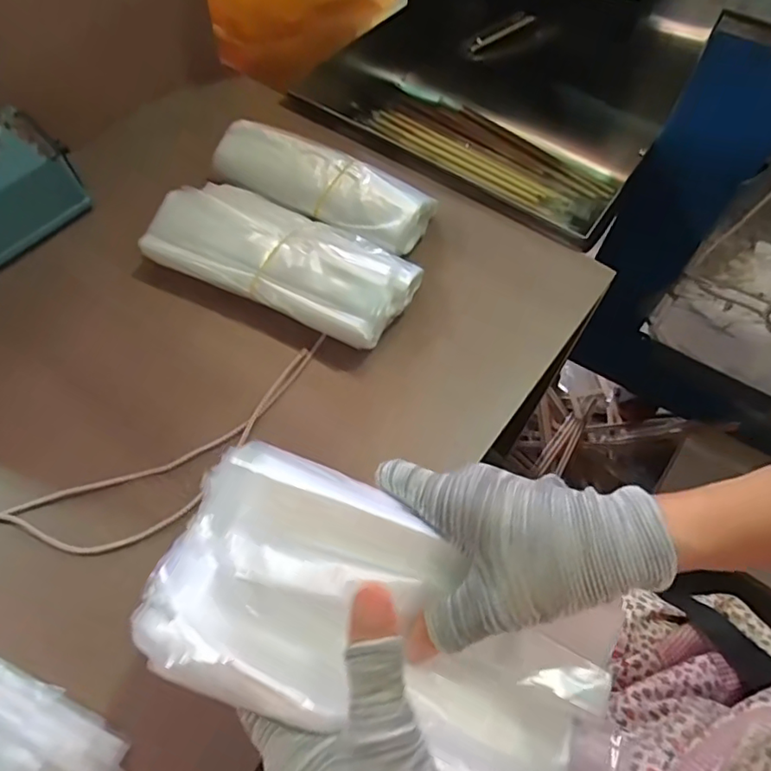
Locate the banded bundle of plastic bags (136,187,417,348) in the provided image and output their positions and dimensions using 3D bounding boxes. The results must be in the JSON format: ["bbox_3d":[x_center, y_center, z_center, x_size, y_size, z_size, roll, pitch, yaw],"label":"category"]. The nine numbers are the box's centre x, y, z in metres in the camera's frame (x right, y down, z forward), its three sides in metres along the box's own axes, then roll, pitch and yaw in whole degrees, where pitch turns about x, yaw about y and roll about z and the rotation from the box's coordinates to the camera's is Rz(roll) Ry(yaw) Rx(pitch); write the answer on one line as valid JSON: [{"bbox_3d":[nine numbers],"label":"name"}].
[{"bbox_3d":[-0.086,-0.107,0.475,0.222,0.047,0.102,23,61,10],"label":"banded bundle of plastic bags"}]

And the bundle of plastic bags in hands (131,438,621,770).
[{"bbox_3d":[0.014,0.123,0.262,0.239,0.037,0.108,32,62,-4],"label":"bundle of plastic bags in hands"}]

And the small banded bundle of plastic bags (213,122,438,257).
[{"bbox_3d":[-0.061,-0.182,0.513,0.208,0.035,0.072,24,61,10],"label":"small banded bundle of plastic bags"}]

